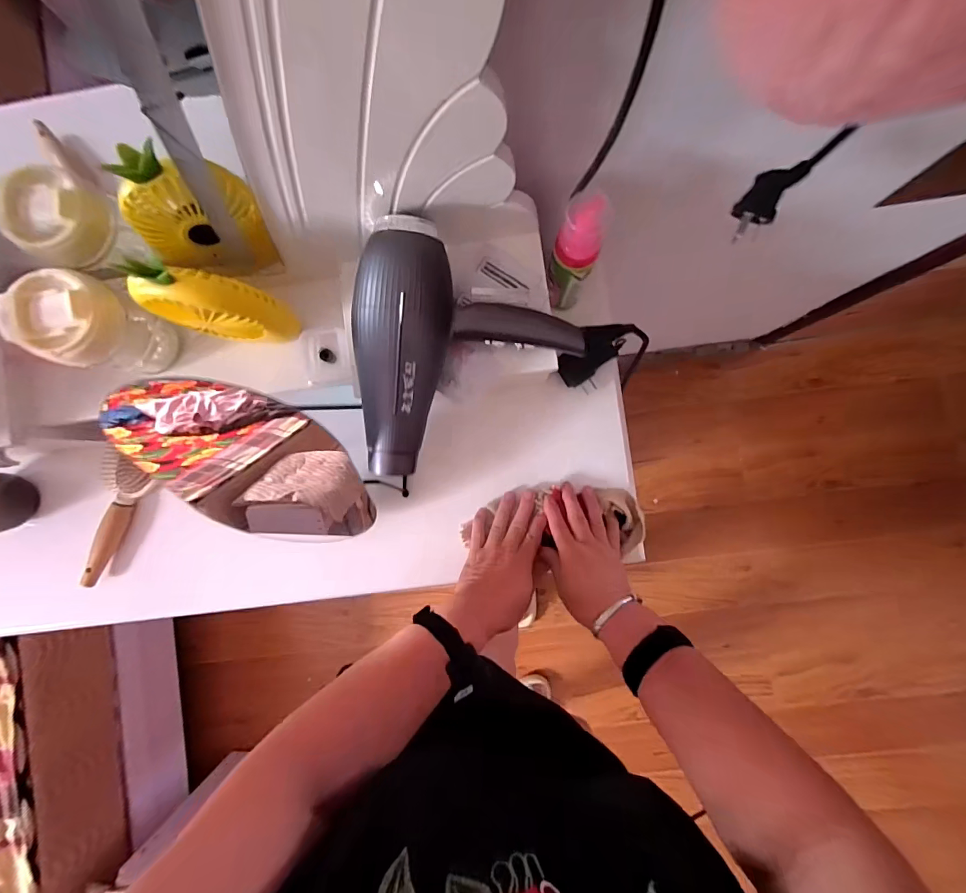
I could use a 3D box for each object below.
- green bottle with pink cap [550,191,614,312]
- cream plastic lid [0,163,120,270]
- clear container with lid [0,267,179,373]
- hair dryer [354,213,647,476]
[{"bbox_3d":[0.091,-0.185,0.419,0.041,0.147,0.049,23,89,3],"label":"green bottle with pink cap"},{"bbox_3d":[-0.344,-0.185,0.344,0.067,0.042,0.076,24,89,3],"label":"cream plastic lid"},{"bbox_3d":[-0.335,-0.102,0.381,0.063,0.115,0.071,18,88,3],"label":"clear container with lid"},{"bbox_3d":[0.003,-0.077,0.378,0.214,0.108,0.205,2,88,3],"label":"hair dryer"}]

